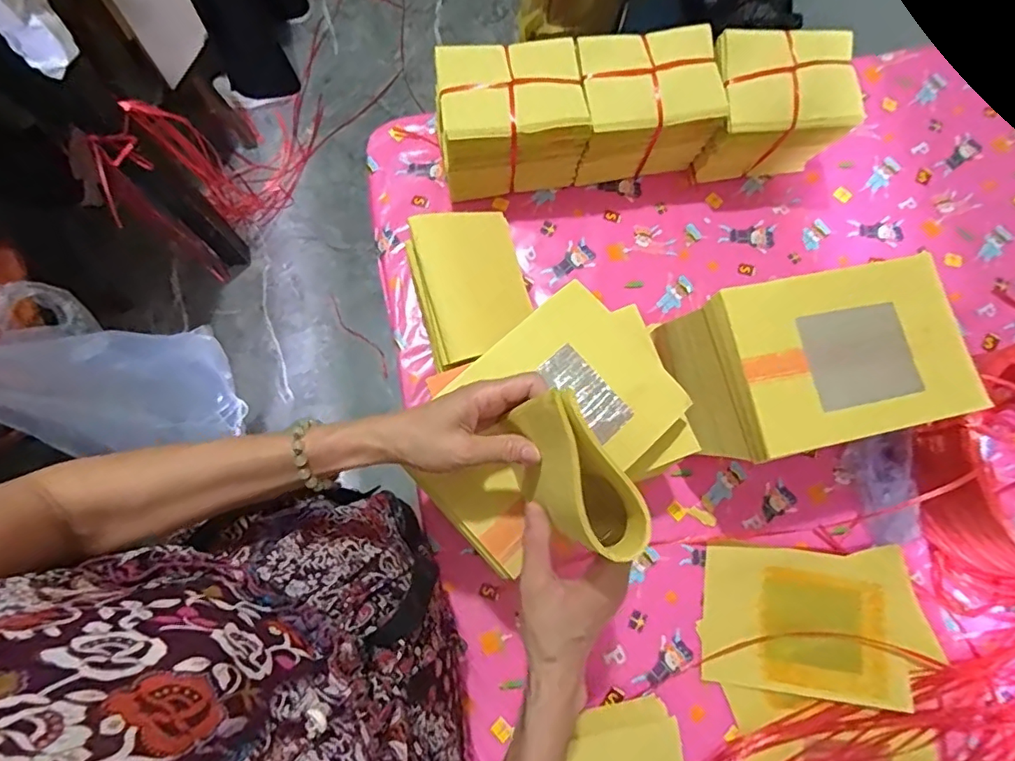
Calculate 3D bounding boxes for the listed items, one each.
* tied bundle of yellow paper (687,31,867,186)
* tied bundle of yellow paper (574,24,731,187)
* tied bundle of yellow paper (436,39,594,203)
[{"bbox_3d":[0.334,-0.343,0.703,0.163,0.157,0.113,-5,76,-3],"label":"tied bundle of yellow paper"},{"bbox_3d":[0.168,-0.341,0.691,0.163,0.135,0.111,-9,77,-4],"label":"tied bundle of yellow paper"},{"bbox_3d":[0.003,-0.317,0.673,0.167,0.129,0.118,-9,78,-5],"label":"tied bundle of yellow paper"}]

